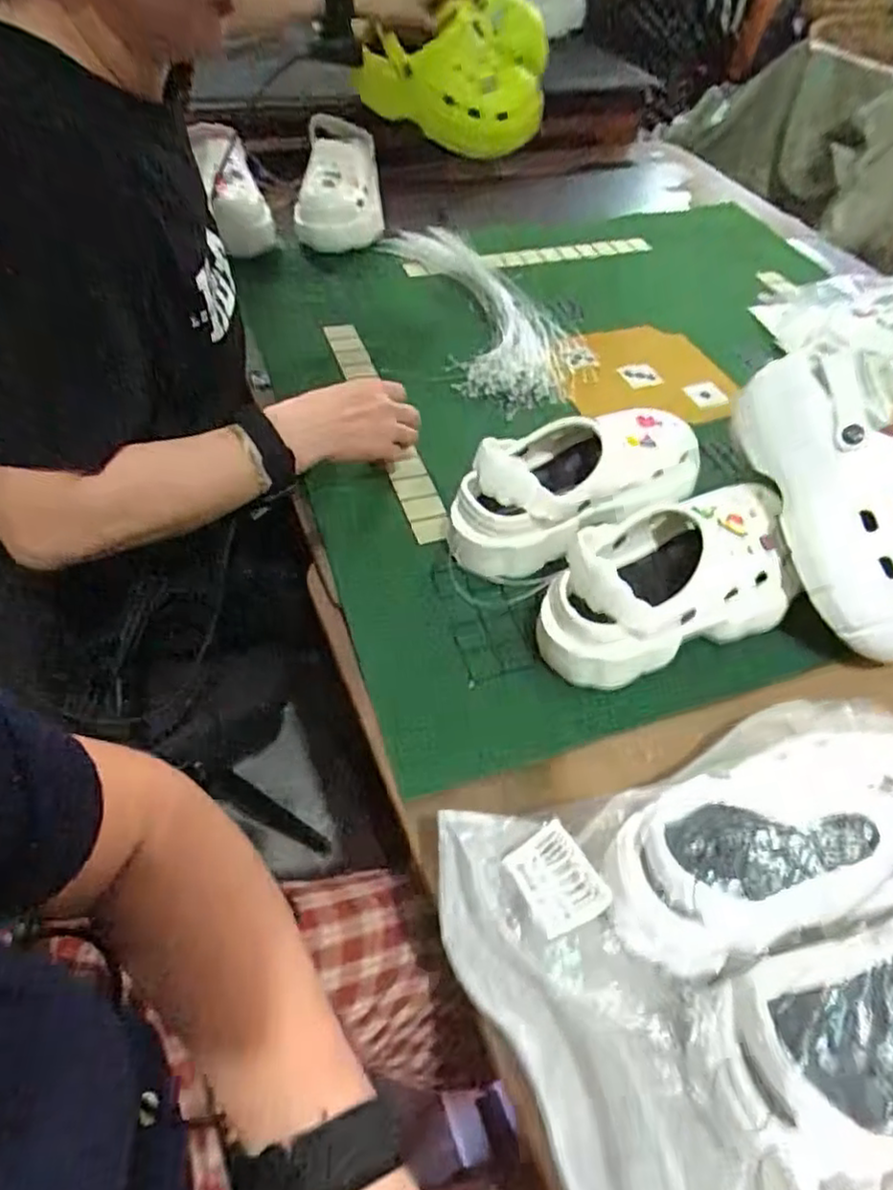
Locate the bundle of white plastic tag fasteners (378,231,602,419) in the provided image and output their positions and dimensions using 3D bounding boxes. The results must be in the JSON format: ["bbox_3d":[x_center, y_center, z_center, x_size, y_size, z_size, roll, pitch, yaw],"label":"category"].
[{"bbox_3d":[0.051,-0.393,0.943,0.191,0.038,0.452,-11,53,-14],"label":"bundle of white plastic tag fasteners"}]

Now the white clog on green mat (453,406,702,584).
[{"bbox_3d":[0.116,-0.105,0.644,0.245,0.080,0.102,-20,56,-20],"label":"white clog on green mat"}]

